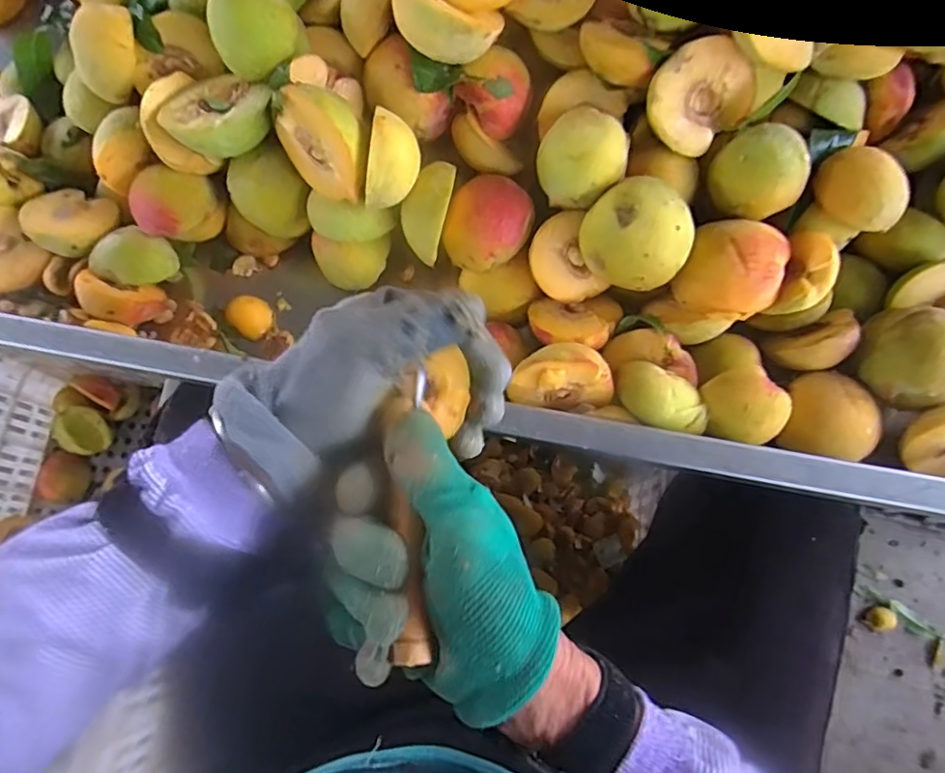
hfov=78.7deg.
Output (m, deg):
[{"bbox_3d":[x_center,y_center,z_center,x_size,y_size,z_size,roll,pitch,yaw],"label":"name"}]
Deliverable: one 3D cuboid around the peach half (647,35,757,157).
[{"bbox_3d":[0.140,-0.188,0.372,0.059,0.060,0.035,-38,31,16],"label":"peach half"}]

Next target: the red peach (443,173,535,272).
[{"bbox_3d":[0.011,-0.116,0.419,0.059,0.049,0.059,-1,73,2],"label":"red peach"}]

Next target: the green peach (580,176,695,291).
[{"bbox_3d":[0.107,-0.098,0.378,0.067,0.052,0.056,27,76,9],"label":"green peach"}]

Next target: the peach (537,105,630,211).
[{"bbox_3d":[0.071,-0.145,0.384,0.055,0.054,0.046,17,75,7],"label":"peach"}]

